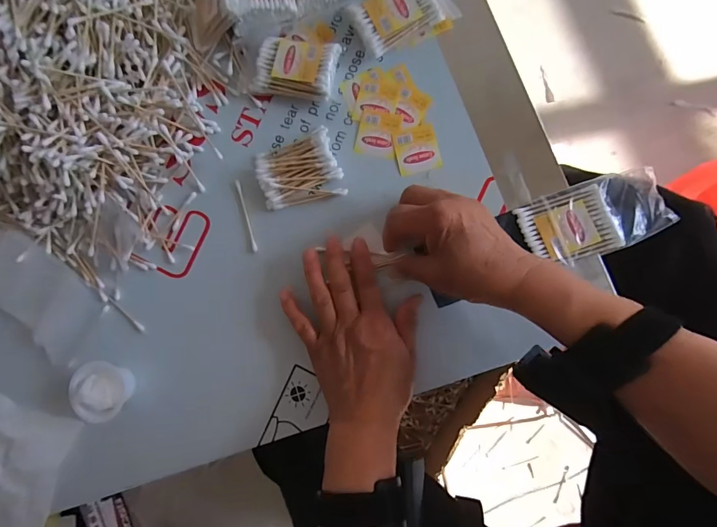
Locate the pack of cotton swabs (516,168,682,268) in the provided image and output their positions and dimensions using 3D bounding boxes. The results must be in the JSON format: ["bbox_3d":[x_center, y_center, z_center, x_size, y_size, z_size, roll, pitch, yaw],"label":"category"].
[{"bbox_3d":[0.202,-0.039,0.344,0.112,0.013,0.063,-20,82,6],"label":"pack of cotton swabs"}]

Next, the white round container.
[{"bbox_3d":[-0.241,0.119,0.374,0.048,0.027,0.053,-17,82,6],"label":"white round container"}]

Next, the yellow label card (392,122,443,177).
[{"bbox_3d":[0.055,-0.107,0.372,0.040,0.004,0.044,-13,83,7],"label":"yellow label card"}]

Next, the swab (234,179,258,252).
[{"bbox_3d":[-0.109,-0.047,0.387,0.005,0.004,0.074,-17,82,6],"label":"swab"}]

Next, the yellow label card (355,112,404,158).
[{"bbox_3d":[0.019,-0.123,0.379,0.042,0.004,0.040,7,90,9],"label":"yellow label card"}]

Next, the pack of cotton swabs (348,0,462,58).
[{"bbox_3d":[0.043,-0.241,0.378,0.090,0.020,0.053,-29,81,4],"label":"pack of cotton swabs"}]

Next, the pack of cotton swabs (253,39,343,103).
[{"bbox_3d":[-0.060,-0.188,0.385,0.076,0.021,0.051,9,86,9],"label":"pack of cotton swabs"}]

